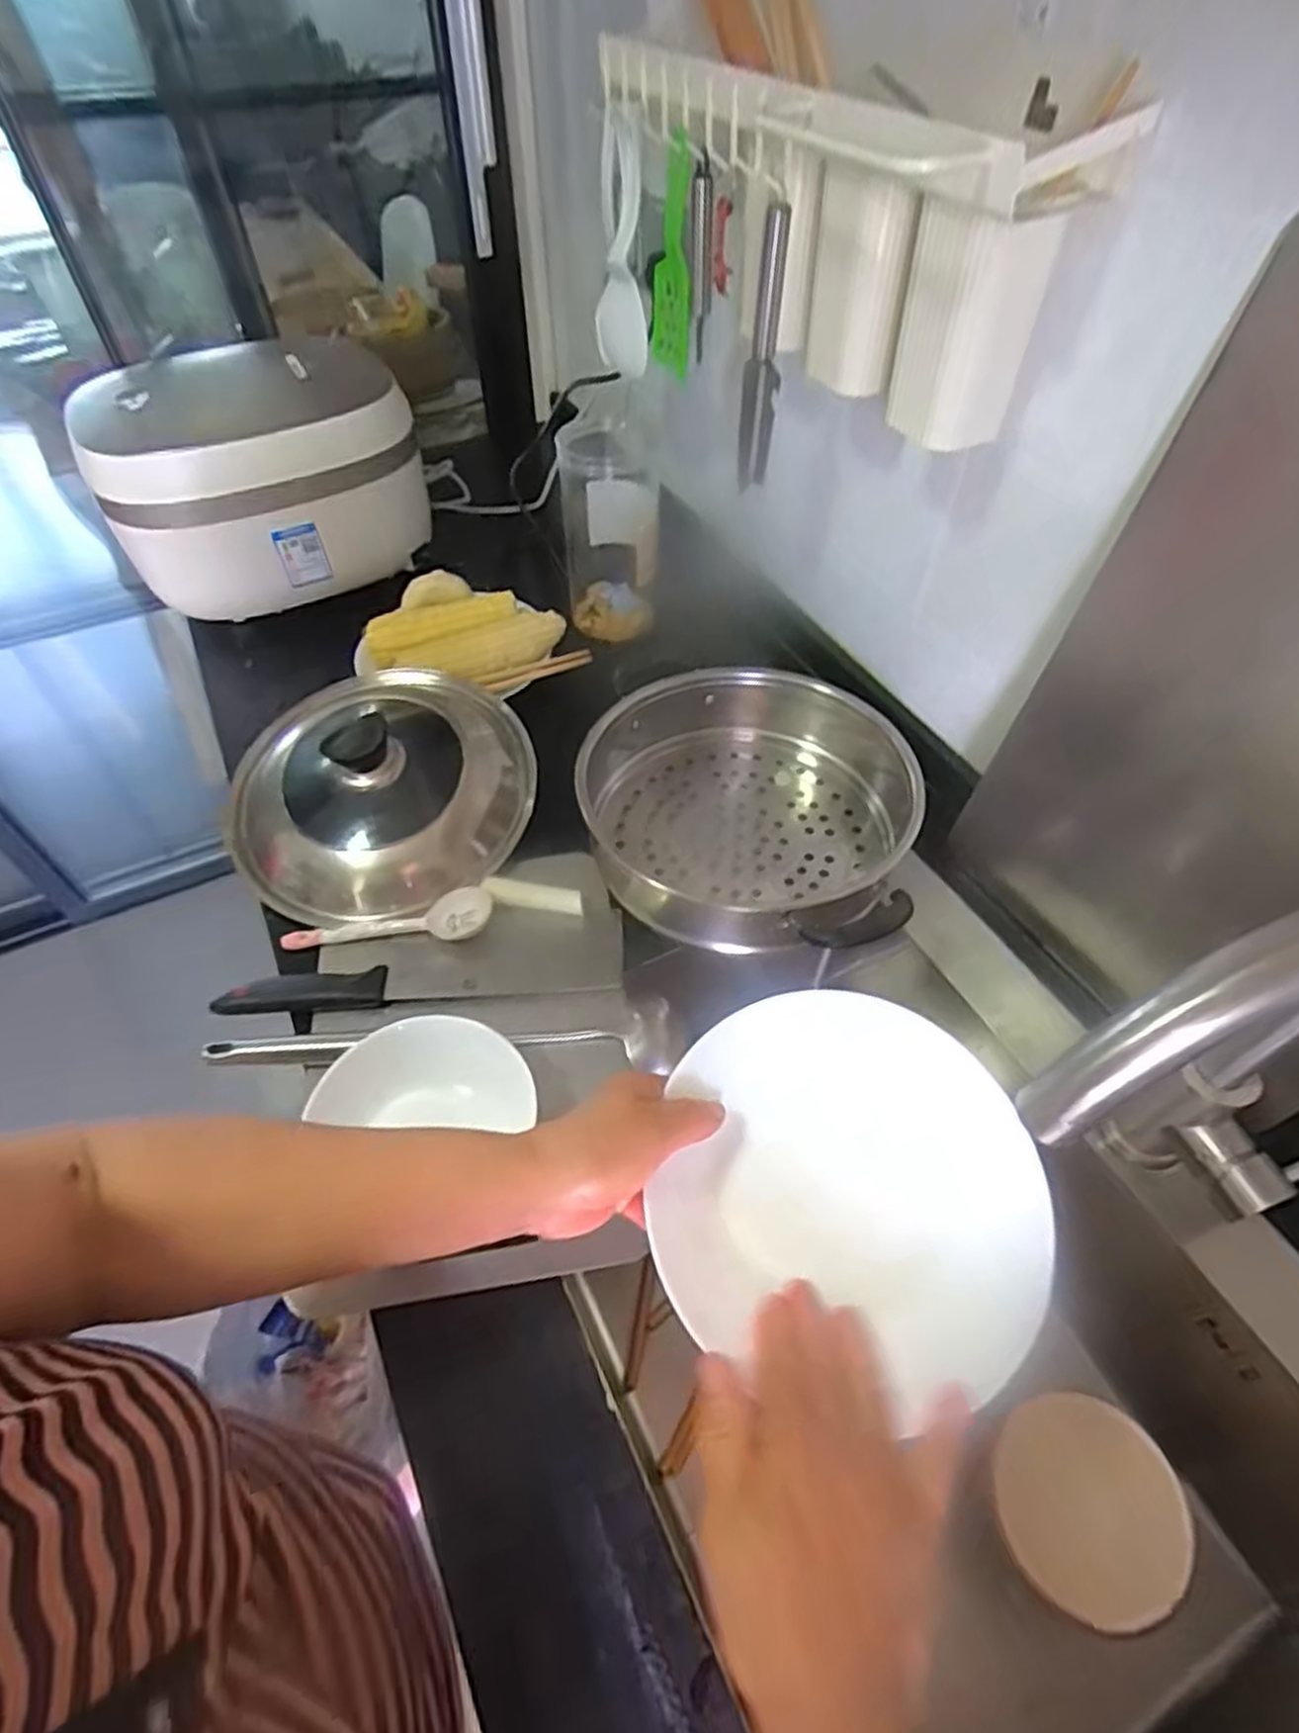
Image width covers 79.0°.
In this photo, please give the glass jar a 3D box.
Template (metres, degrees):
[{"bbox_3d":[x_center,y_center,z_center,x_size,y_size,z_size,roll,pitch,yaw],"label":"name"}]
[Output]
[{"bbox_3d":[-0.040,-0.350,0.831,0.096,0.181,0.113,-3,52,-3],"label":"glass jar"}]

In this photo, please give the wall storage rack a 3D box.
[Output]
[{"bbox_3d":[0.108,-0.449,0.558,0.109,0.154,0.411,-24,56,-18],"label":"wall storage rack"}]

